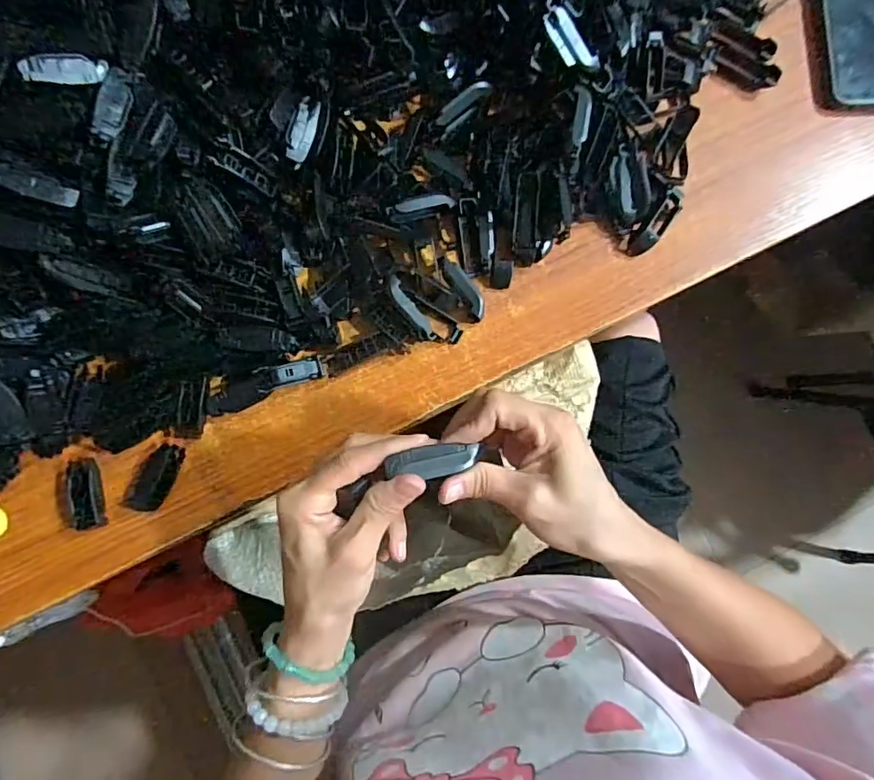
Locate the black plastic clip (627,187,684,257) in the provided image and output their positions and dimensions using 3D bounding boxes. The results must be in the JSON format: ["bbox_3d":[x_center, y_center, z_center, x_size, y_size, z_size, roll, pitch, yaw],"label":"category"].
[{"bbox_3d":[0.169,-0.126,0.401,0.018,0.016,0.057,36,84,2],"label":"black plastic clip"}]

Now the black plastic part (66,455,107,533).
[{"bbox_3d":[-0.247,0.073,0.371,0.022,0.015,0.050,-7,84,-3],"label":"black plastic part"}]

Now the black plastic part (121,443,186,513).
[{"bbox_3d":[-0.202,0.064,0.379,0.024,0.004,0.053,30,83,1],"label":"black plastic part"}]

